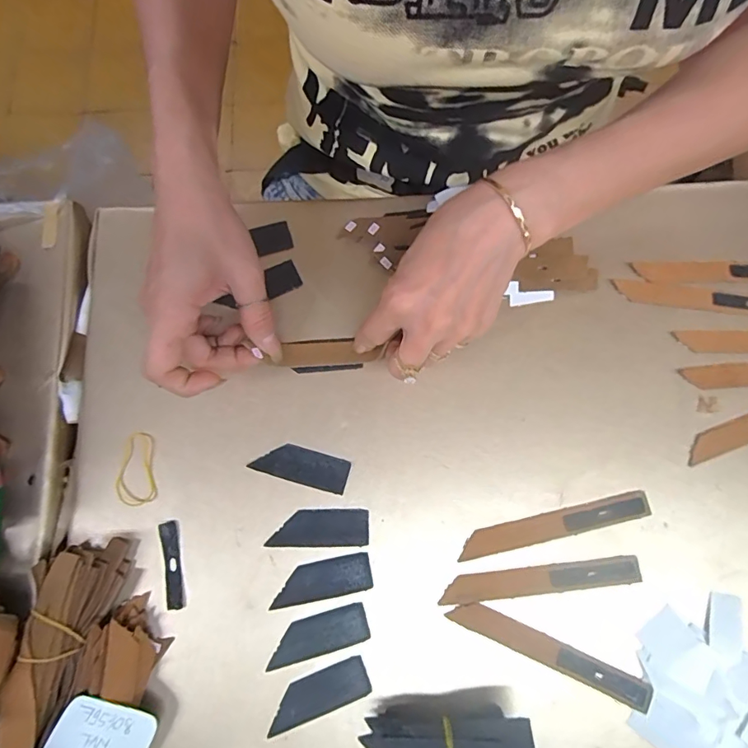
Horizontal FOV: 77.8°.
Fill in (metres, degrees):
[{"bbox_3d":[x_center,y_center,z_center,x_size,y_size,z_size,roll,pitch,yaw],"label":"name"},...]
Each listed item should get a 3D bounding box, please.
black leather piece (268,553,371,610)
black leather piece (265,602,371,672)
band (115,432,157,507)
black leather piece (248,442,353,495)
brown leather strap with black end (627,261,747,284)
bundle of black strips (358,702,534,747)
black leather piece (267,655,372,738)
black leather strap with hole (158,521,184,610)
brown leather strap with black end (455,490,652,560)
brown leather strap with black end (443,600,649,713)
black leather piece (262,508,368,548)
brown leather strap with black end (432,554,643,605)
[{"bbox_3d":[-0.034,0.131,0.294,0.062,0.004,0.023,-11,77,-1],"label":"black leather piece"},{"bbox_3d":[-0.036,0.162,0.288,0.062,0.004,0.023,-16,77,-3],"label":"black leather piece"},{"bbox_3d":[-0.160,0.064,0.310,0.025,0.005,0.048,-9,77,-1],"label":"band"},{"bbox_3d":[-0.049,0.062,0.312,0.063,0.004,0.023,15,78,5],"label":"black leather piece"},{"bbox_3d":[0.253,-0.075,0.340,0.122,0.004,0.017,-1,68,2],"label":"brown leather strap with black end"},{"bbox_3d":[0.040,0.207,0.260,0.087,0.033,0.036,2,77,1],"label":"bundle of black strips"},{"bbox_3d":[-0.034,0.194,0.279,0.063,0.004,0.022,-21,77,-4],"label":"black leather piece"},{"bbox_3d":[-0.130,0.123,0.298,0.011,0.005,0.053,-12,77,-2],"label":"black leather strap with hole"},{"bbox_3d":[0.116,0.098,0.300,0.122,0.004,0.018,-13,77,-2],"label":"brown leather strap with black end"},{"bbox_3d":[0.106,0.169,0.282,0.121,0.004,0.016,23,78,6],"label":"brown leather strap with black end"},{"bbox_3d":[-0.036,0.100,0.301,0.064,0.004,0.022,-1,77,1],"label":"black leather piece"},{"bbox_3d":[0.105,0.130,0.292,0.123,0.004,0.016,-6,77,0],"label":"brown leather strap with black end"}]

